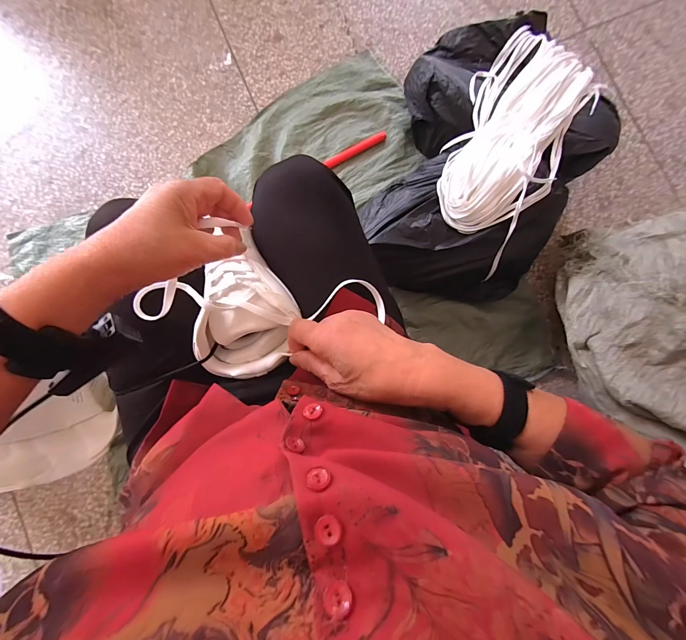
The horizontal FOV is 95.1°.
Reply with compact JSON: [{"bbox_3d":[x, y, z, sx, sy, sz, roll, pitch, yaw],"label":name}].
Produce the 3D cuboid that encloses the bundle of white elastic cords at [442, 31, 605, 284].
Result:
[{"bbox_3d":[0.358,-0.390,0.651,0.238,0.099,0.499,30,86,2],"label":"bundle of white elastic cords"}]

